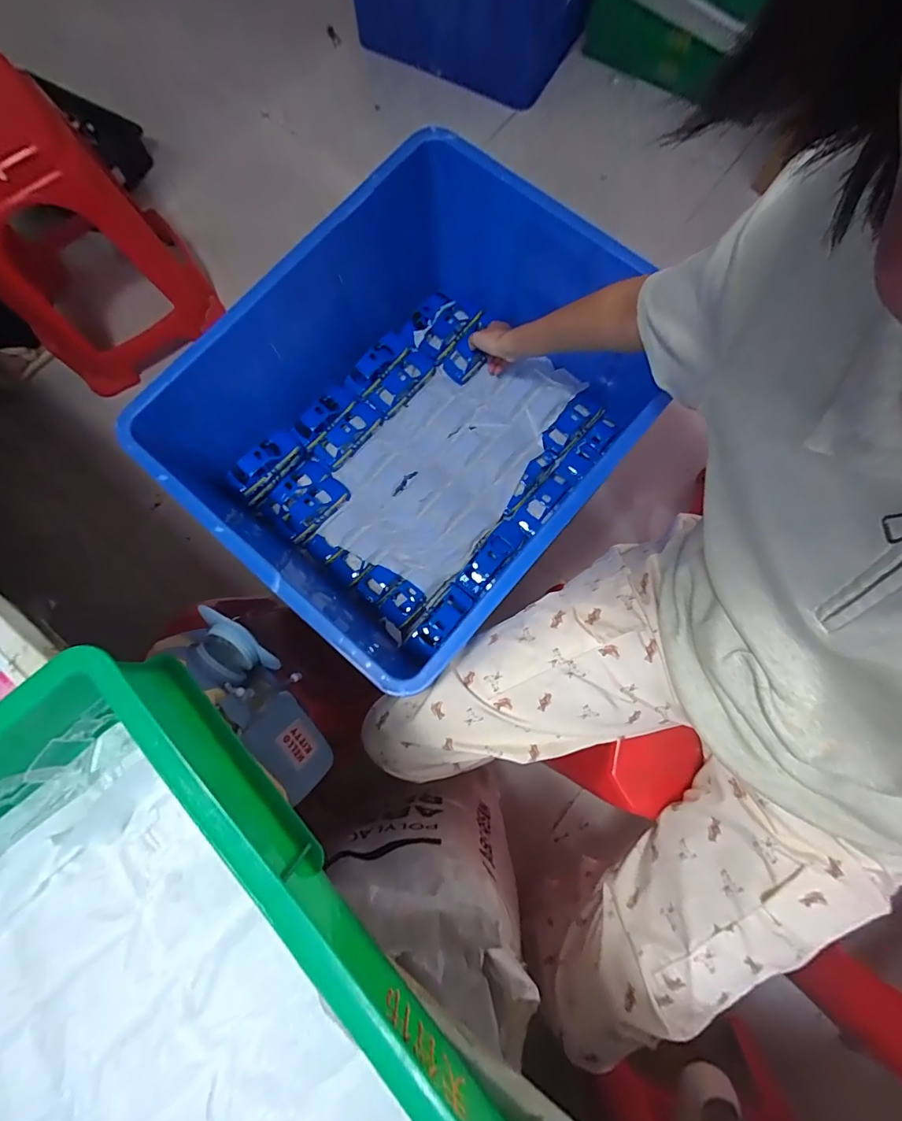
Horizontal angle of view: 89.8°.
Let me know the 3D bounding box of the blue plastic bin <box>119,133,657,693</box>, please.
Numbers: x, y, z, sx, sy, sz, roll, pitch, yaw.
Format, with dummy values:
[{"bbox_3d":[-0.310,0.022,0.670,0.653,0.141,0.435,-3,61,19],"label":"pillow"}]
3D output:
[{"bbox_3d":[-0.019,-0.212,0.659,0.473,0.254,0.635,41,82,8],"label":"blue plastic bin"}]

